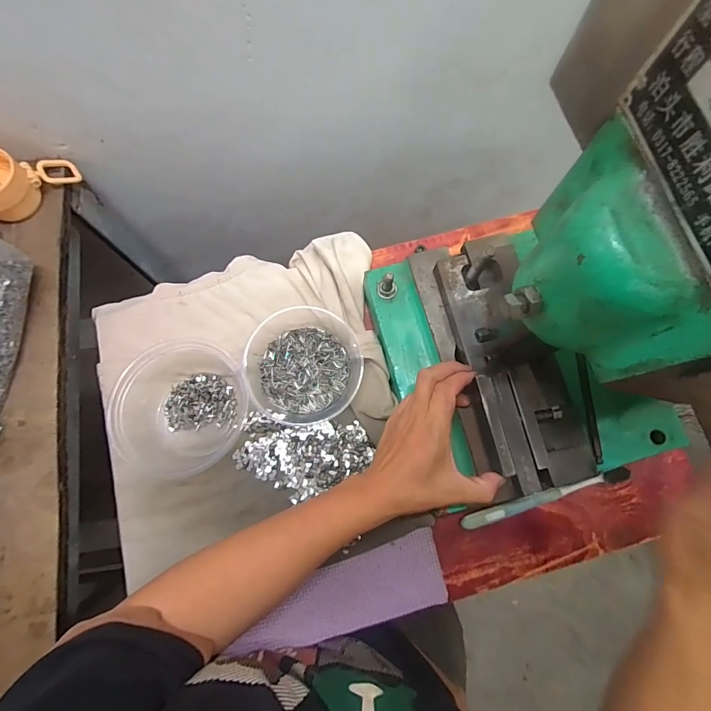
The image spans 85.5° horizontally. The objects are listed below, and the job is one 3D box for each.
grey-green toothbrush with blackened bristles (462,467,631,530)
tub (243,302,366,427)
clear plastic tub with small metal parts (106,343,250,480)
[{"bbox_3d":[0.200,0.151,0.408,0.181,0.016,0.016,-15,78,-4],"label":"grey-green toothbrush with blackened bristles"},{"bbox_3d":[-0.055,0.007,0.418,0.122,0.039,0.130,0,77,0],"label":"tub"},{"bbox_3d":[-0.188,0.056,0.401,0.134,0.061,0.138,0,77,0],"label":"clear plastic tub with small metal parts"}]

